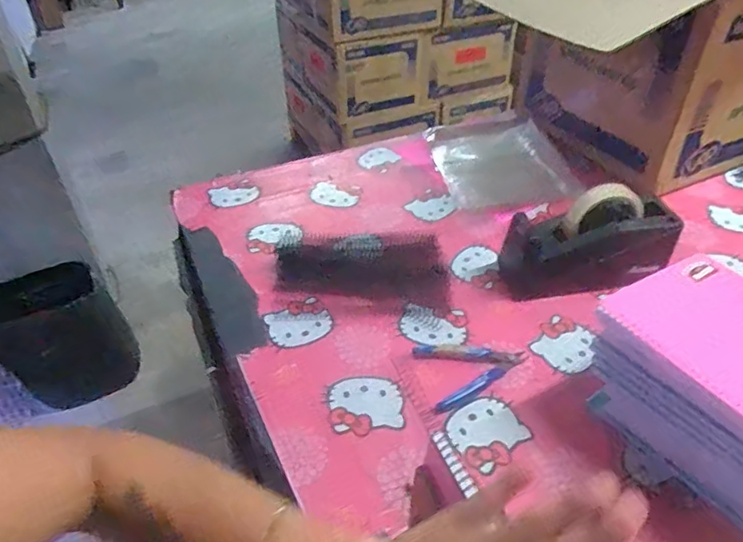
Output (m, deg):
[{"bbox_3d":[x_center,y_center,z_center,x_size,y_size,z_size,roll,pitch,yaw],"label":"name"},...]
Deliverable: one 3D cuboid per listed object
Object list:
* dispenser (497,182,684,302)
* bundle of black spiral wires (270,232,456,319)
[{"bbox_3d":[0.272,-0.033,0.697,0.201,0.116,0.076,-4,41,-3],"label":"dispenser"},{"bbox_3d":[-0.011,-0.005,0.748,0.232,0.009,0.143,3,41,5],"label":"bundle of black spiral wires"}]

